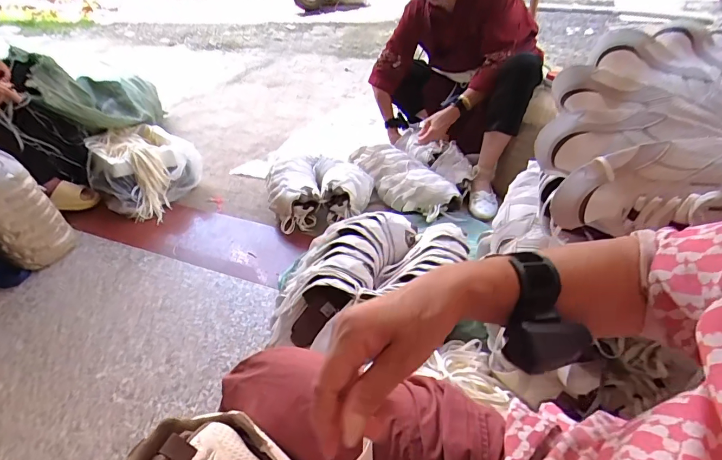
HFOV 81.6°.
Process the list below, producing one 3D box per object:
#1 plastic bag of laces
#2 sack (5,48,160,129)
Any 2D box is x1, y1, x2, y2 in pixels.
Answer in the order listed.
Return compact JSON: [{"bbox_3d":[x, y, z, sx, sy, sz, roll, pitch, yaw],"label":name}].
[{"bbox_3d":[-0.801,-0.228,1.534,0.434,0.202,0.347,26,50,31],"label":"plastic bag of laces"},{"bbox_3d":[-0.985,-0.518,1.606,0.239,0.233,0.702,2,13,7],"label":"sack"}]

